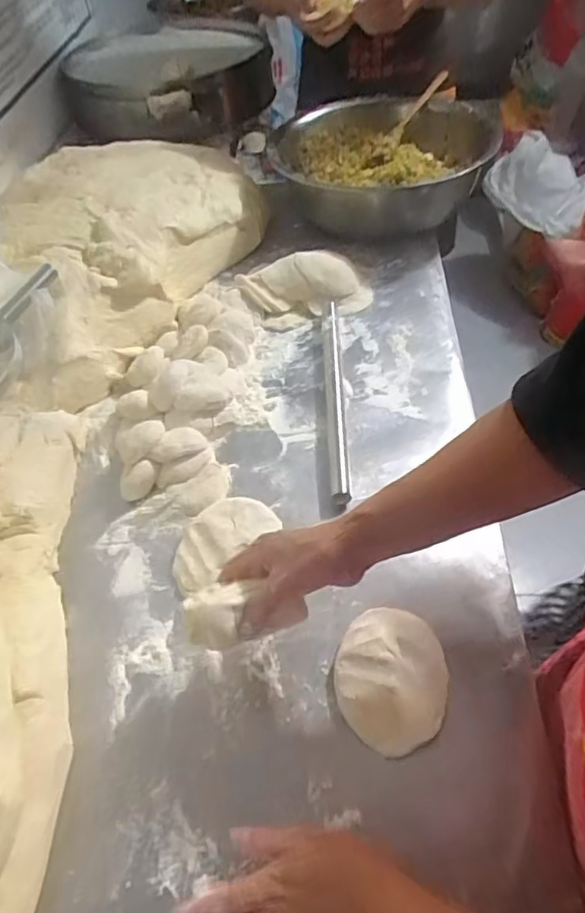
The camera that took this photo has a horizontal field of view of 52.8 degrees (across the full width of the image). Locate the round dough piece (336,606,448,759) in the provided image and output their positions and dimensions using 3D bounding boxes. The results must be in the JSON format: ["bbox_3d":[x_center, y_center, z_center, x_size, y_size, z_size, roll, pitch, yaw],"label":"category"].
[{"bbox_3d":[0.087,0.193,0.522,0.095,0.027,0.120,-2,49,3],"label":"round dough piece"}]

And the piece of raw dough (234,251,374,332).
[{"bbox_3d":[0.018,-0.247,0.857,0.180,0.029,0.107,-18,87,-12],"label":"piece of raw dough"}]

